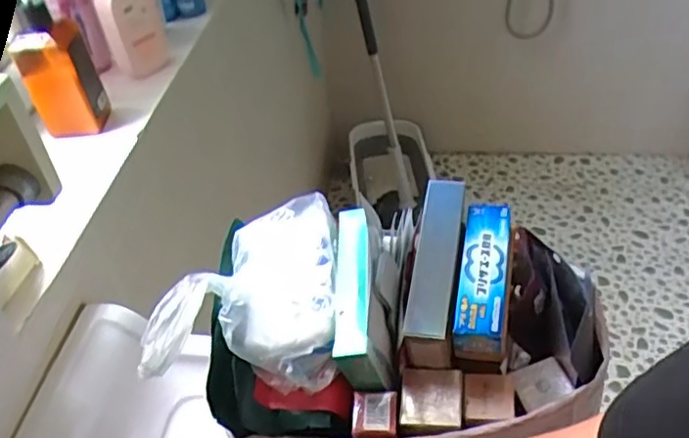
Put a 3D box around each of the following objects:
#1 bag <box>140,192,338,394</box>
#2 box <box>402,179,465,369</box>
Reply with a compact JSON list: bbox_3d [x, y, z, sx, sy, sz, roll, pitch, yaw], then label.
[{"bbox_3d":[-0.063,0.054,0.445,0.113,0.071,0.153,-1,43,3],"label":"bag"},{"bbox_3d":[0.066,0.036,0.452,0.030,0.055,0.131,6,61,11],"label":"box"}]

